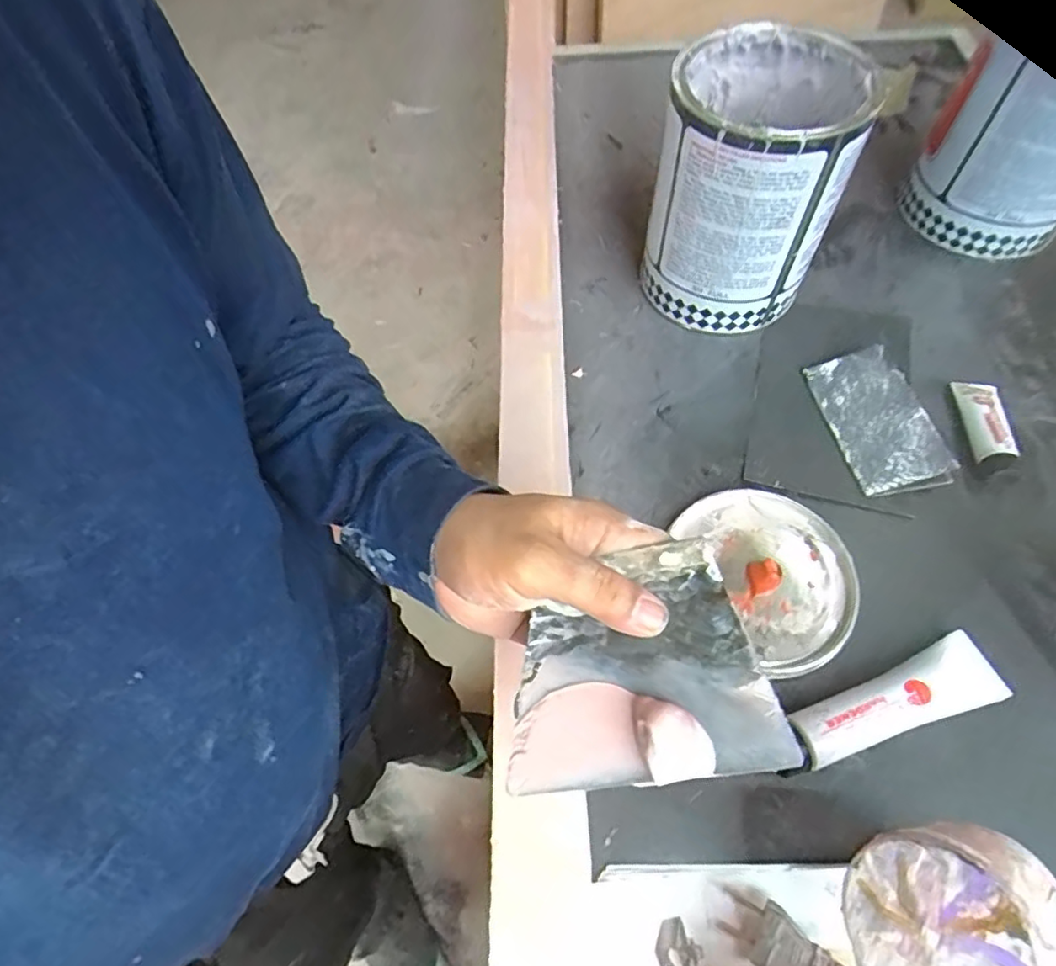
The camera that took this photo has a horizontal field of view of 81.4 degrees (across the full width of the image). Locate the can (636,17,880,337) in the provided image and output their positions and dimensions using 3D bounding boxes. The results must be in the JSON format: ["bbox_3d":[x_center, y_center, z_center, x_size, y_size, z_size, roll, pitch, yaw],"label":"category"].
[{"bbox_3d":[0.207,-0.276,0.589,0.159,0.219,0.177,23,64,16],"label":"can"}]

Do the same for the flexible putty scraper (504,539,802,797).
[{"bbox_3d":[0.041,0.076,0.263,0.106,0.010,0.097,-13,56,8],"label":"flexible putty scraper"}]

